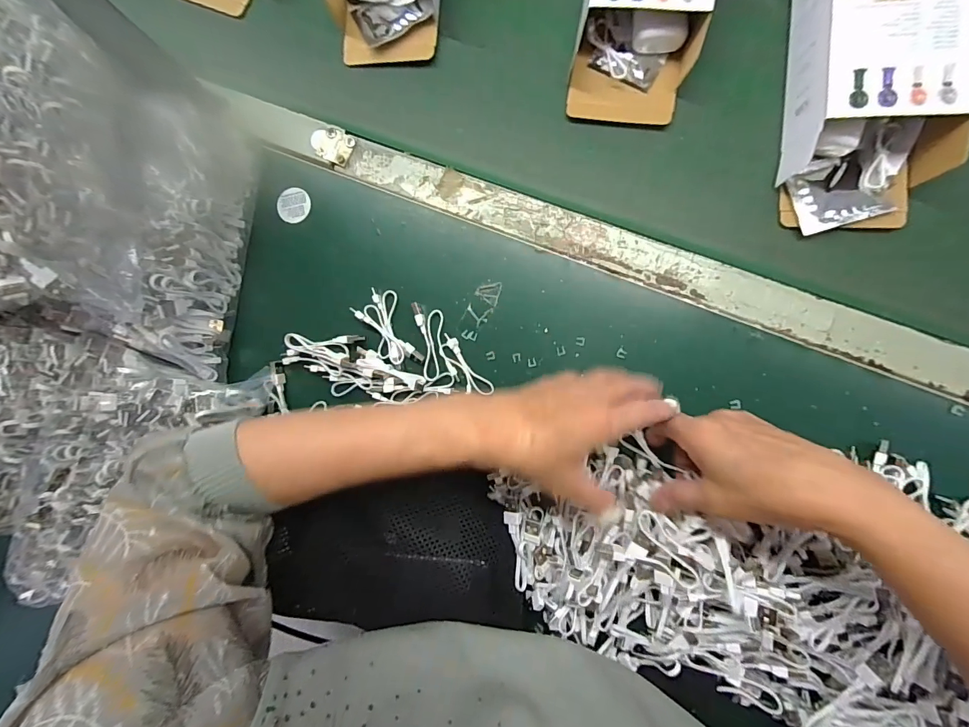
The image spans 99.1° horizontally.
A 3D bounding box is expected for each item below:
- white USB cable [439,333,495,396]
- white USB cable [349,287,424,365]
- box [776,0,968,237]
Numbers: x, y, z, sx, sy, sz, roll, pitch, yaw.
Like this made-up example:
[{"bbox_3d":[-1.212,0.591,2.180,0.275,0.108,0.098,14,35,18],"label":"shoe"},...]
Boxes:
[{"bbox_3d":[-0.019,0.003,0.378,0.022,0.005,0.066,-39,85,7],"label":"white USB cable"},{"bbox_3d":[-0.089,-0.031,0.381,0.038,0.015,0.078,-29,87,7],"label":"white USB cable"},{"bbox_3d":[0.312,-0.244,0.331,0.110,0.064,0.254,3,86,6],"label":"box"}]

